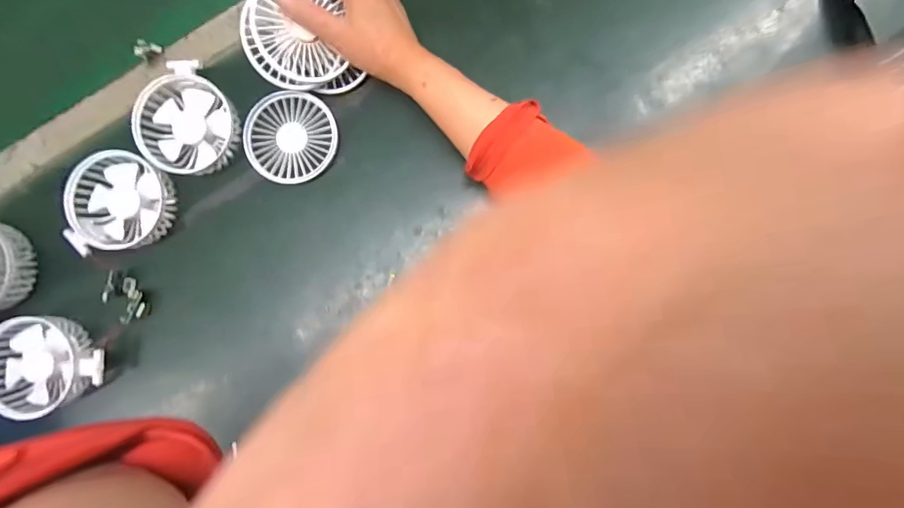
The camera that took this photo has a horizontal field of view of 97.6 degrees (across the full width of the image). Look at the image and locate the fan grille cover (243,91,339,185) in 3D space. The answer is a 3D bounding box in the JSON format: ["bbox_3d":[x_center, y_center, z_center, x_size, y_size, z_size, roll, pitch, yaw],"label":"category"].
[{"bbox_3d":[-0.159,-0.114,0.390,0.088,0.008,0.087,12,90,2],"label":"fan grille cover"}]

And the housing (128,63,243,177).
[{"bbox_3d":[-0.256,-0.127,0.384,0.089,0.032,0.088,0,89,2],"label":"housing"}]

